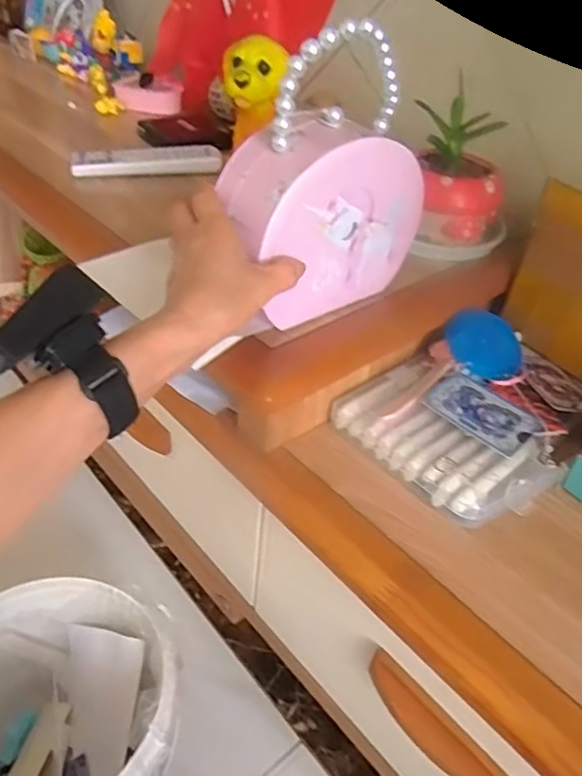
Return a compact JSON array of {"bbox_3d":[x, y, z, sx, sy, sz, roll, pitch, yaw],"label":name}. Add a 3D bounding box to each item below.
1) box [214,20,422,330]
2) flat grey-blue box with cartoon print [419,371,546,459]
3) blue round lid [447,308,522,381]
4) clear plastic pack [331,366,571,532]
[{"bbox_3d":[0.028,-0.170,0.482,0.170,0.209,0.064,-24,48,-32],"label":"box"},{"bbox_3d":[0.165,0.022,0.521,0.088,0.011,0.060,32,46,28],"label":"flat grey-blue box with cartoon print"},{"bbox_3d":[0.186,-0.043,0.575,0.076,0.007,0.068,36,64,2],"label":"blue round lid"},{"bbox_3d":[0.133,0.046,0.528,0.108,0.028,0.169,-25,48,-33],"label":"clear plastic pack"}]

